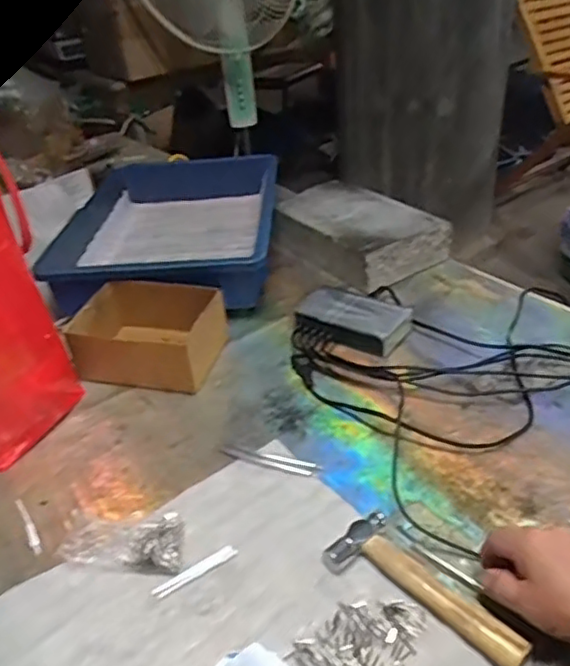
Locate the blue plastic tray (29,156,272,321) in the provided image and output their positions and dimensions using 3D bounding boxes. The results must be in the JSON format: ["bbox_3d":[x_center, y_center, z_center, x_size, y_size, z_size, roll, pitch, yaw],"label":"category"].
[{"bbox_3d":[-0.177,-0.153,0.951,0.318,0.094,0.399,-3,35,3],"label":"blue plastic tray"}]

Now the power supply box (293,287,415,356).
[{"bbox_3d":[0.080,-0.016,0.767,0.132,0.034,0.076,13,39,23],"label":"power supply box"}]

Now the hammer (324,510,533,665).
[{"bbox_3d":[0.111,0.194,0.482,0.155,0.021,0.052,24,44,35],"label":"hammer"}]

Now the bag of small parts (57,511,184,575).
[{"bbox_3d":[-0.135,0.175,0.531,0.096,0.024,0.057,3,33,-14],"label":"bag of small parts"}]

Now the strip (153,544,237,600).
[{"bbox_3d":[-0.073,0.195,0.517,0.073,0.004,0.012,-24,39,-25],"label":"strip"}]

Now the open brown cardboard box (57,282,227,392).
[{"bbox_3d":[-0.158,0.003,0.742,0.161,0.075,0.111,4,36,12],"label":"open brown cardboard box"}]

